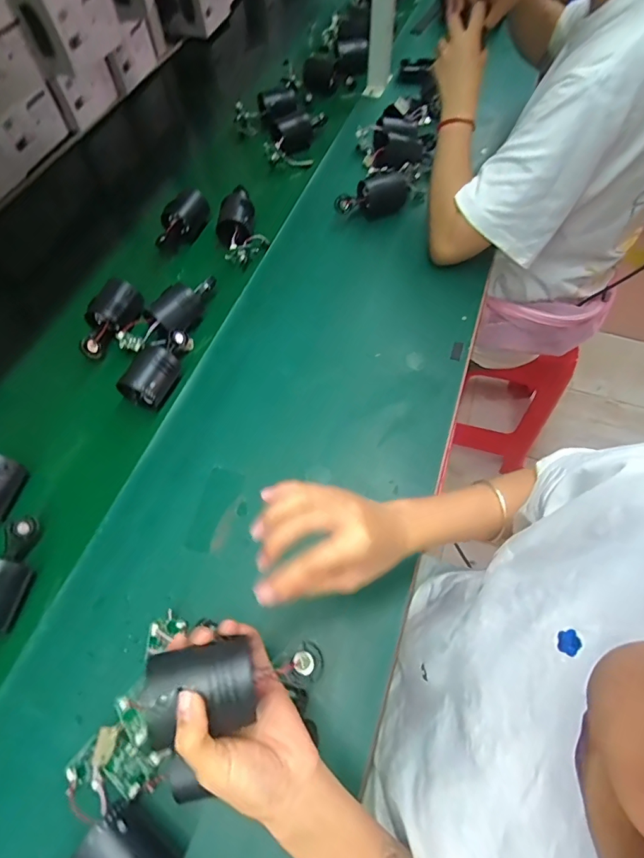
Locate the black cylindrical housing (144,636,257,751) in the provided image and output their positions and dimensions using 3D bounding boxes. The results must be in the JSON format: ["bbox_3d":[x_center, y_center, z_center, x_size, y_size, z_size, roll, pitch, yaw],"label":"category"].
[{"bbox_3d":[-0.078,0.167,0.281,0.065,0.039,0.051,-9,63,-4],"label":"black cylindrical housing"}]

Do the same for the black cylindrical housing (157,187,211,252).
[{"bbox_3d":[-0.237,-0.345,0.725,0.048,0.056,0.116,27,66,14],"label":"black cylindrical housing"}]

